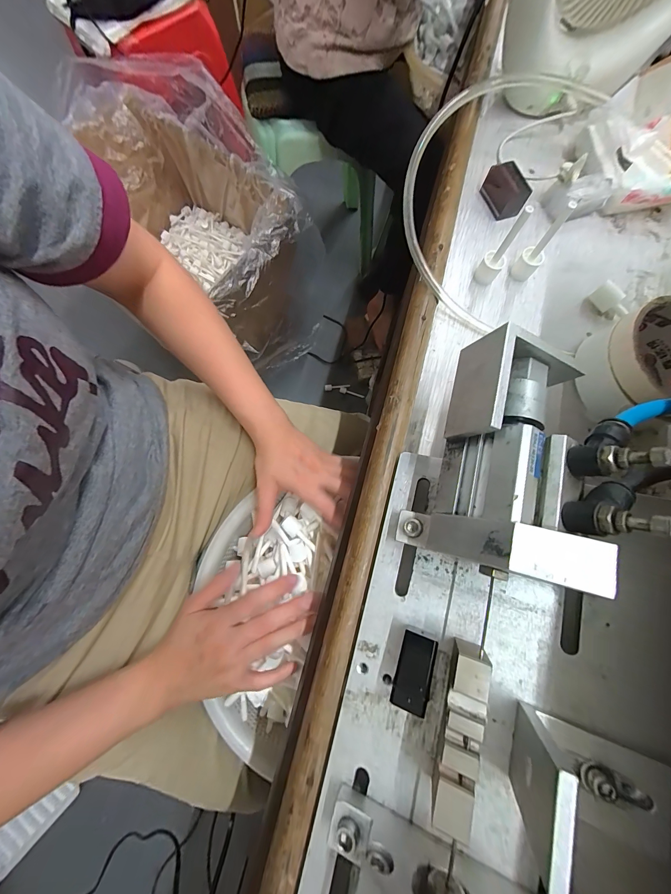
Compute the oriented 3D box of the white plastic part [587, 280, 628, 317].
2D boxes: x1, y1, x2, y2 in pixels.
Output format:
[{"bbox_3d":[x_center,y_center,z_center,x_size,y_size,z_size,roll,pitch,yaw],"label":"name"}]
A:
[{"bbox_3d":[0.237,-0.125,0.273,0.013,0.019,0.031,-32,78,-8],"label":"white plastic part"}]

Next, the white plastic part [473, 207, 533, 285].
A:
[{"bbox_3d":[0.135,-0.161,0.258,0.018,0.059,0.020,31,78,8],"label":"white plastic part"}]

